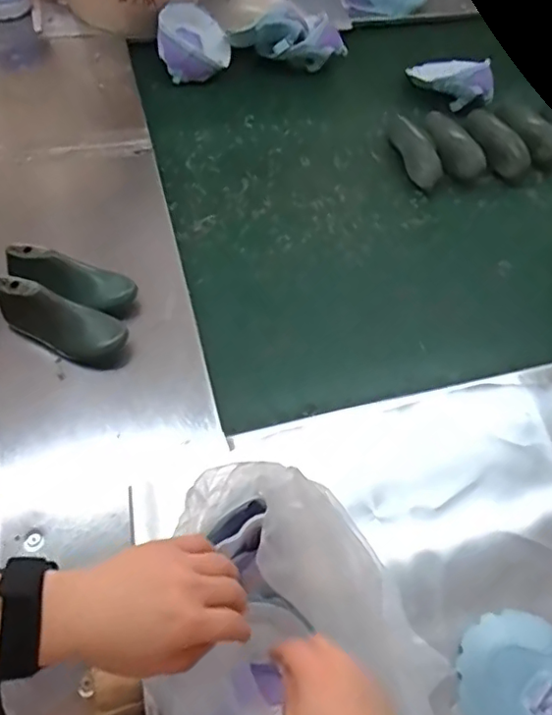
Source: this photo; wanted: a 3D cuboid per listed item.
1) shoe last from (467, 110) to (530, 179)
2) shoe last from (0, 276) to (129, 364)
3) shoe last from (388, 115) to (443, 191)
[{"bbox_3d":[0.347,-0.343,0.924,0.058,0.051,0.135,-28,66,-19],"label":"shoe last"},{"bbox_3d":[-0.250,-0.042,0.649,0.156,0.068,0.056,25,60,-6],"label":"shoe last"},{"bbox_3d":[0.222,-0.339,0.916,0.057,0.042,0.158,-8,61,-9],"label":"shoe last"}]

